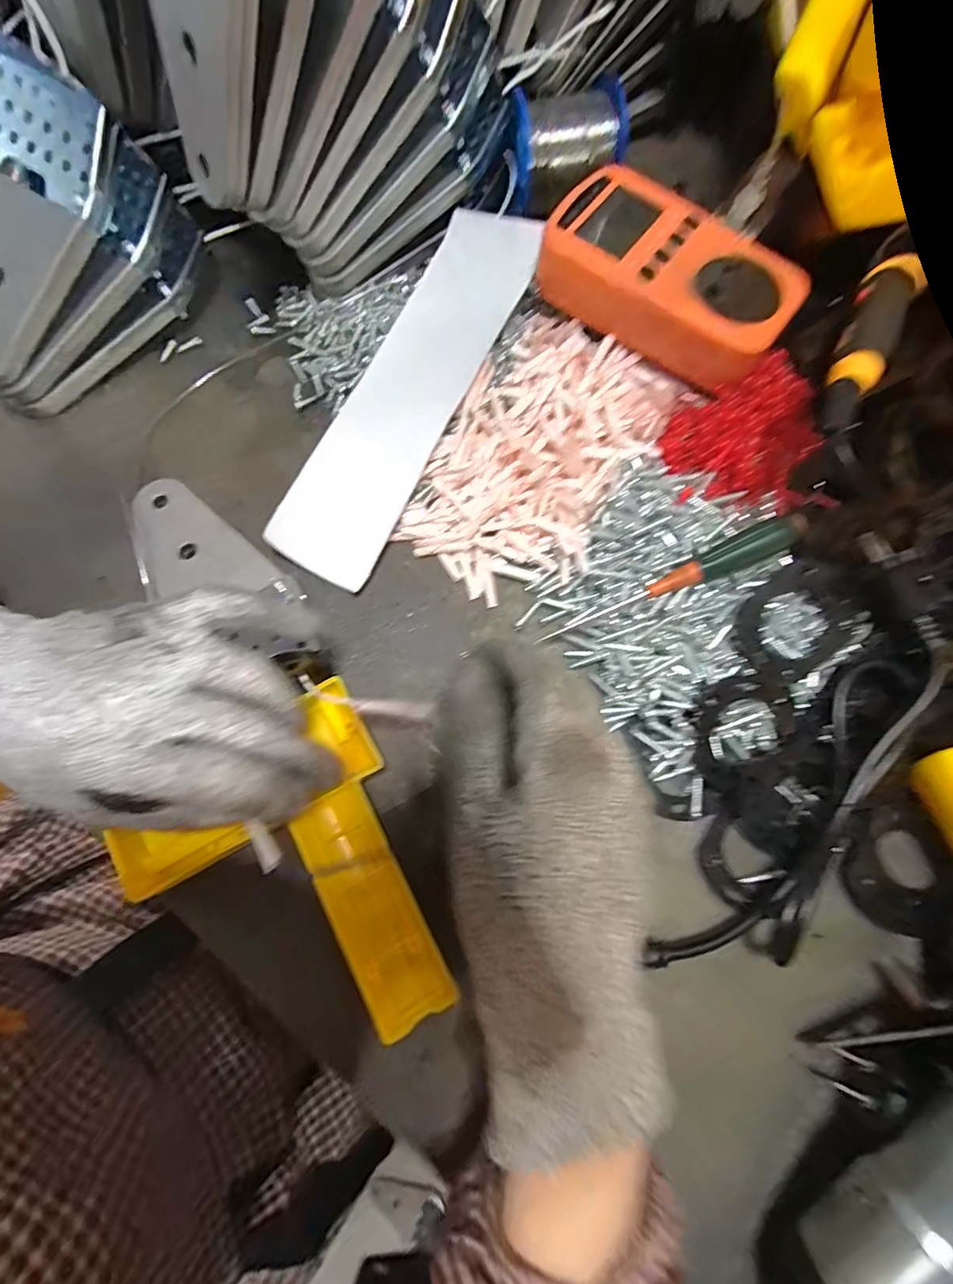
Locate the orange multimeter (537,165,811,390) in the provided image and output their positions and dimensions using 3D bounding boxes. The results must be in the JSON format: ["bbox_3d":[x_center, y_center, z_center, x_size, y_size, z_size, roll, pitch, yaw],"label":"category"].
[{"bbox_3d":[0.096,-0.185,0.270,0.127,0.037,0.066,39,79,7],"label":"orange multimeter"}]

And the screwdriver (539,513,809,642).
[{"bbox_3d":[0.096,-0.029,0.257,0.132,0.012,0.015,-25,78,17],"label":"screwdriver"}]

